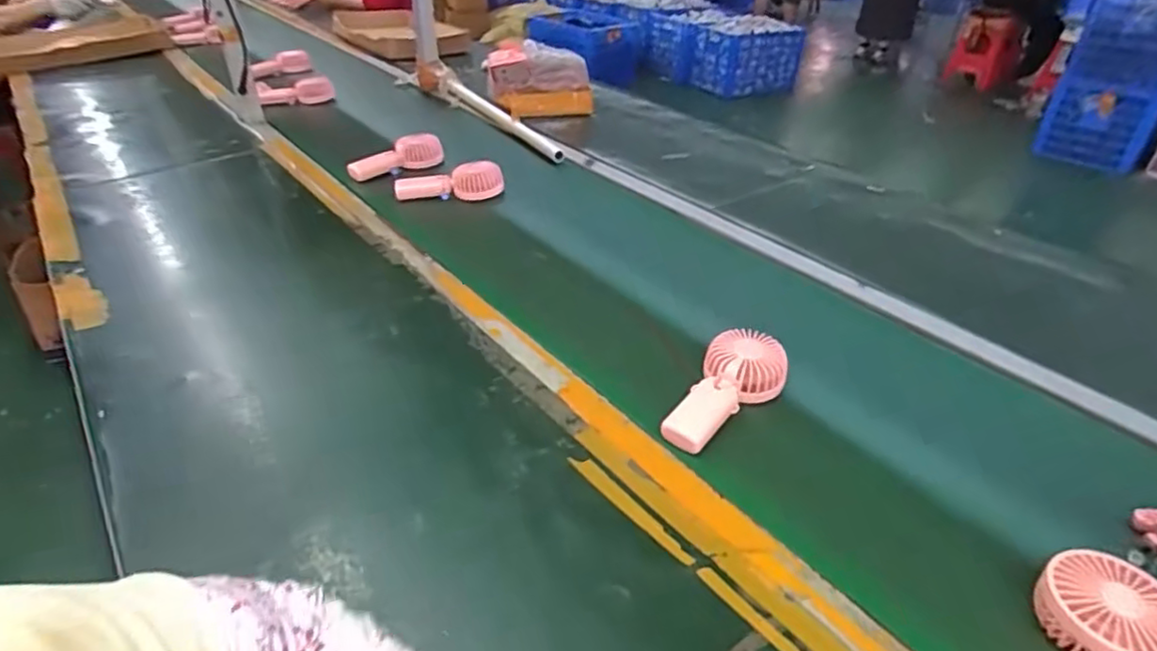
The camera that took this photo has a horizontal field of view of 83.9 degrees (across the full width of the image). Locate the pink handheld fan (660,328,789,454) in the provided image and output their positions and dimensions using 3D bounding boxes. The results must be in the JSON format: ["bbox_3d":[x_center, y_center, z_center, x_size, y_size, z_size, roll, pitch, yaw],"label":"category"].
[{"bbox_3d":[0.160,0.068,0.681,0.082,0.049,0.167,21,40,25],"label":"pink handheld fan"}]

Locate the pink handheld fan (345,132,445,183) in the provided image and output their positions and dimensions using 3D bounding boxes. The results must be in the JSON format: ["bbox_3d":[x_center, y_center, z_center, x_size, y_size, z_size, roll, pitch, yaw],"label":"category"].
[{"bbox_3d":[-0.341,-0.311,1.197,0.171,0.050,0.066,-24,42,-30],"label":"pink handheld fan"}]

